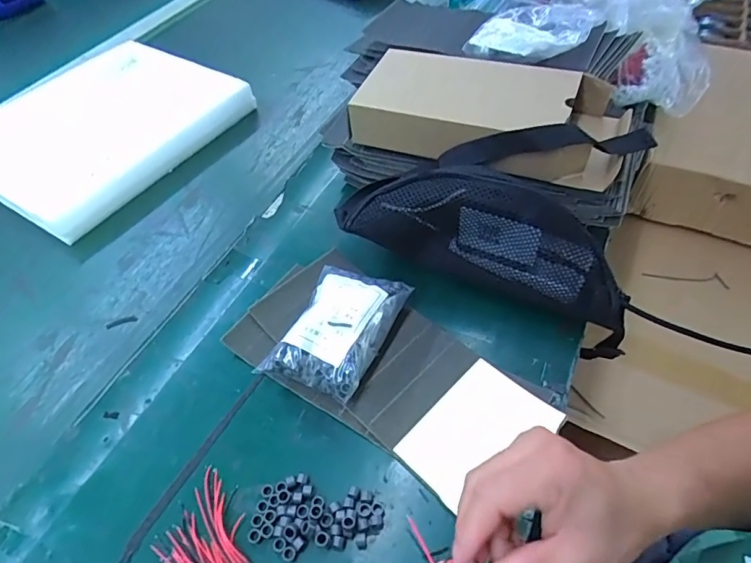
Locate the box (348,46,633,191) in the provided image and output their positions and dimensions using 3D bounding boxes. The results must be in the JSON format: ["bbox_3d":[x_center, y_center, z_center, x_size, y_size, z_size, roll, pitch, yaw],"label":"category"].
[{"bbox_3d":[0.134,-0.197,0.568,0.302,0.065,0.142,20,57,15],"label":"box"}]

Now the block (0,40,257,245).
[{"bbox_3d":[-0.413,-0.231,0.743,0.319,0.054,0.364,29,59,24],"label":"block"}]

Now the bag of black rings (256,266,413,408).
[{"bbox_3d":[-0.038,0.044,0.473,0.098,0.051,0.136,21,56,20],"label":"bag of black rings"}]

